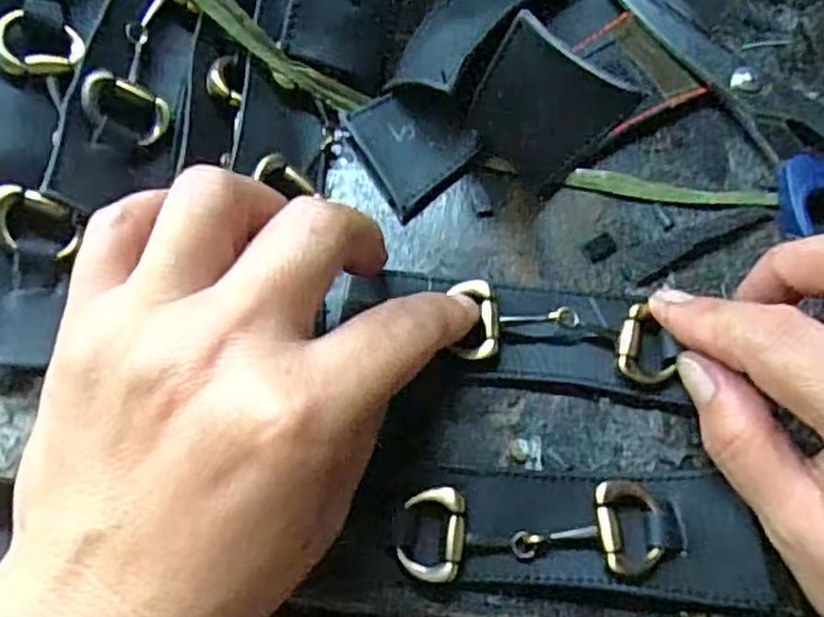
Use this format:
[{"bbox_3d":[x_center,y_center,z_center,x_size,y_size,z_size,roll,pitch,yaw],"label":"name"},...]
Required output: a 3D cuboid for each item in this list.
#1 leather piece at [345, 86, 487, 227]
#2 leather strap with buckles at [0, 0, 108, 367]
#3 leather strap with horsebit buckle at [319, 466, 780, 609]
[{"bbox_3d":[0.002,-0.057,0.253,0.039,0.005,0.041,-31,75,-12],"label":"leather piece"},{"bbox_3d":[-0.103,-0.051,0.204,0.035,0.019,0.130,3,79,-30],"label":"leather strap with buckles"},{"bbox_3d":[0.040,0.063,0.210,0.119,0.010,0.034,3,71,-2],"label":"leather strap with horsebit buckle"}]

